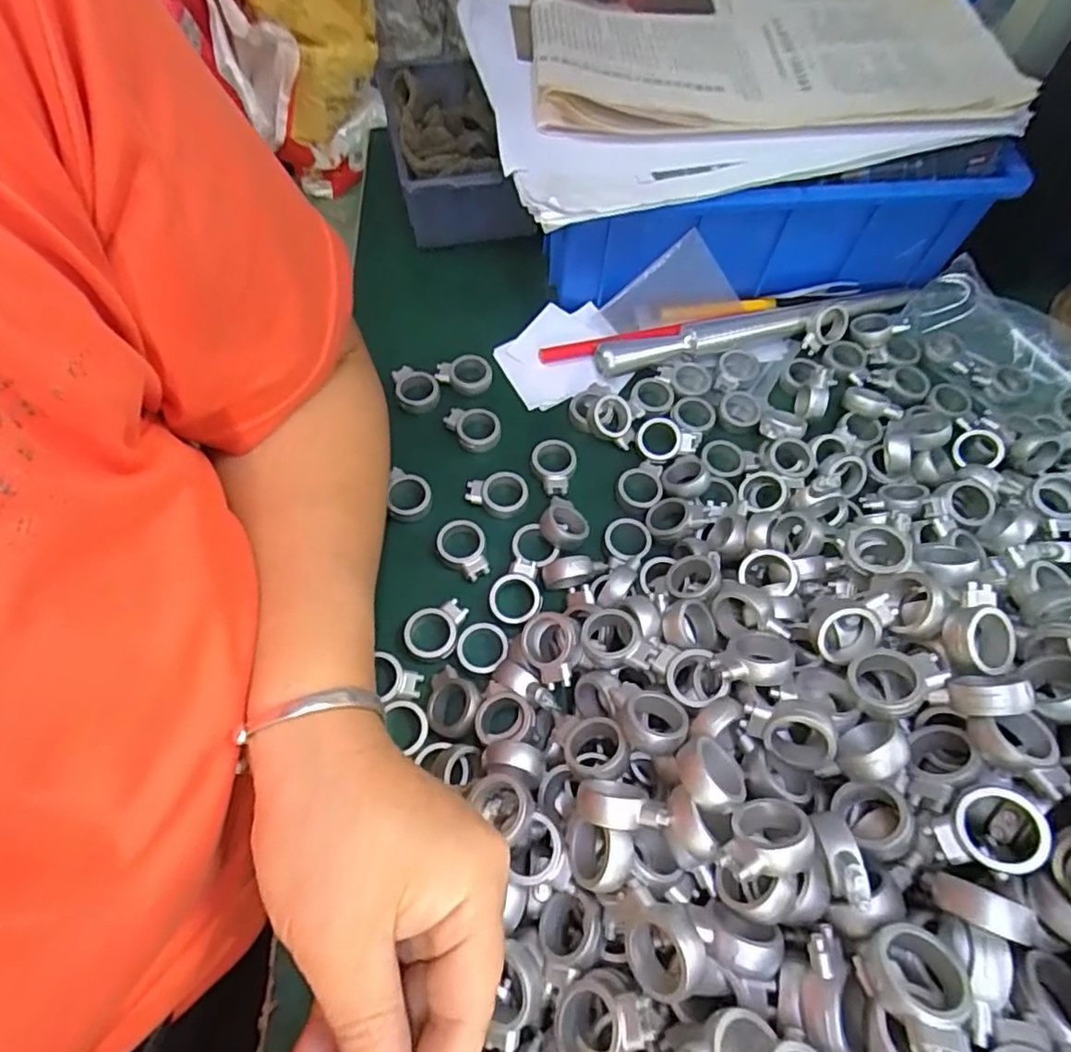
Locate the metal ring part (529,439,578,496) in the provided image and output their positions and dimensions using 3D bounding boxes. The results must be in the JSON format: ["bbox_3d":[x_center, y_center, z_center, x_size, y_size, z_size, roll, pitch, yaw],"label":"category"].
[{"bbox_3d":[0.010,-0.034,0.359,0.026,0.008,0.034,2,62,1],"label":"metal ring part"}]

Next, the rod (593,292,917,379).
[{"bbox_3d":[0.148,-0.131,0.406,0.228,0.016,0.018,-14,63,-8],"label":"rod"}]

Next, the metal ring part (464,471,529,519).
[{"bbox_3d":[-0.022,-0.019,0.349,0.034,0.006,0.025,7,63,3],"label":"metal ring part"}]

